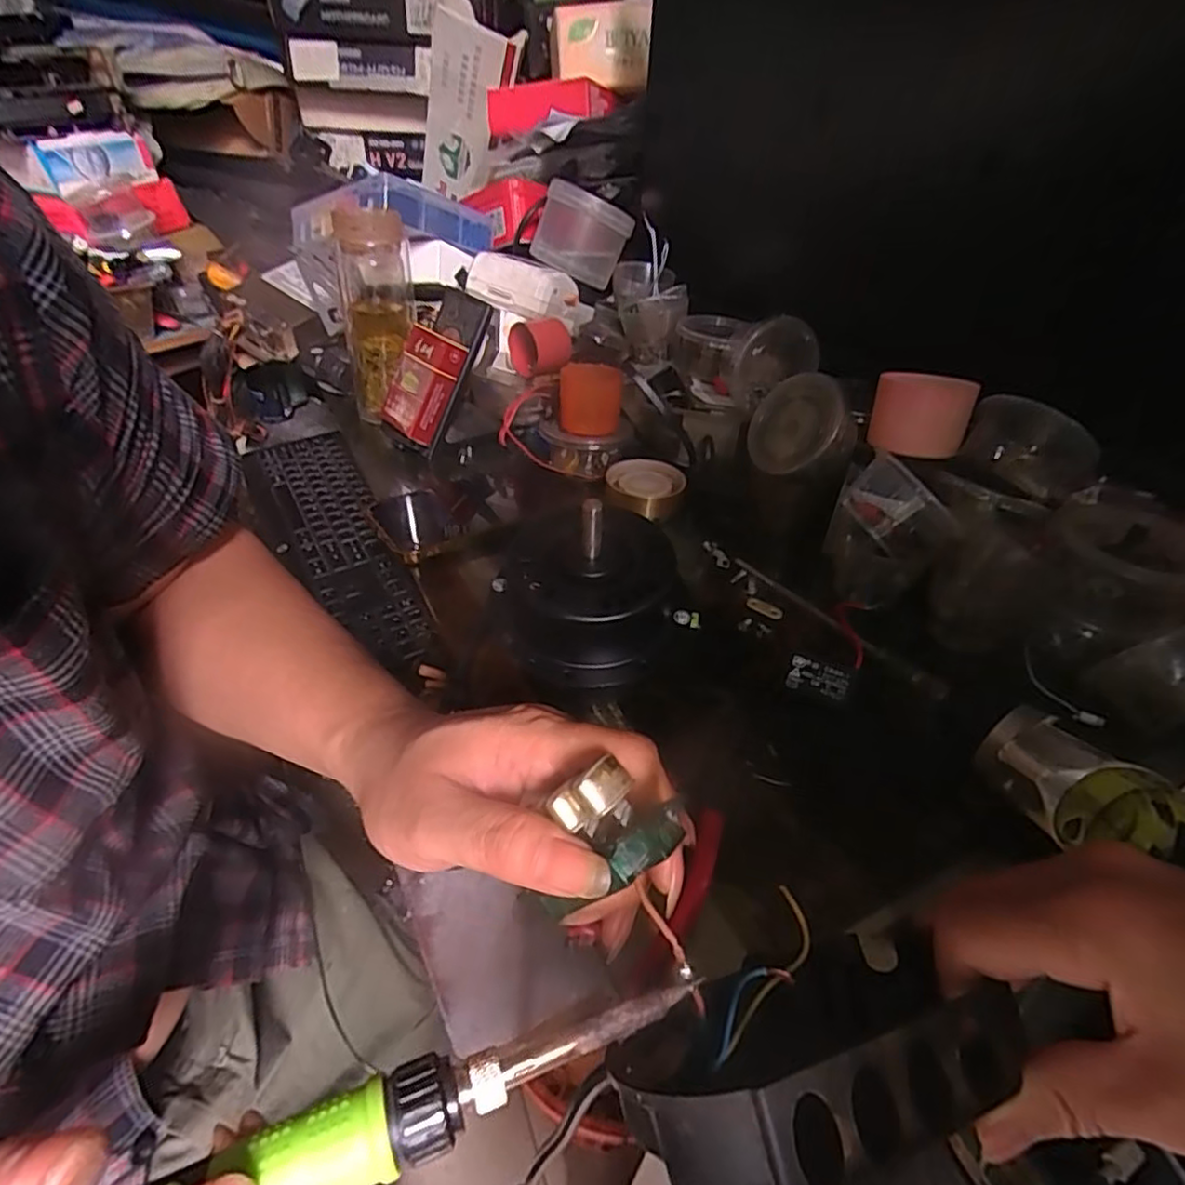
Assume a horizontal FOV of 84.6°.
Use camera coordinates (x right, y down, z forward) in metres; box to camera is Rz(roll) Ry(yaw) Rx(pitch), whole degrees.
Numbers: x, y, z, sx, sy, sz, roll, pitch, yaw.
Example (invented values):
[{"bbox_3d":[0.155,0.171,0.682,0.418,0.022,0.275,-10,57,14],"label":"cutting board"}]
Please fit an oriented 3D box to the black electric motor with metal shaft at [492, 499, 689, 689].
[{"bbox_3d":[-0.004,-0.005,0.334,0.082,0.074,0.088,-16,42,-22],"label":"black electric motor with metal shaft"}]

